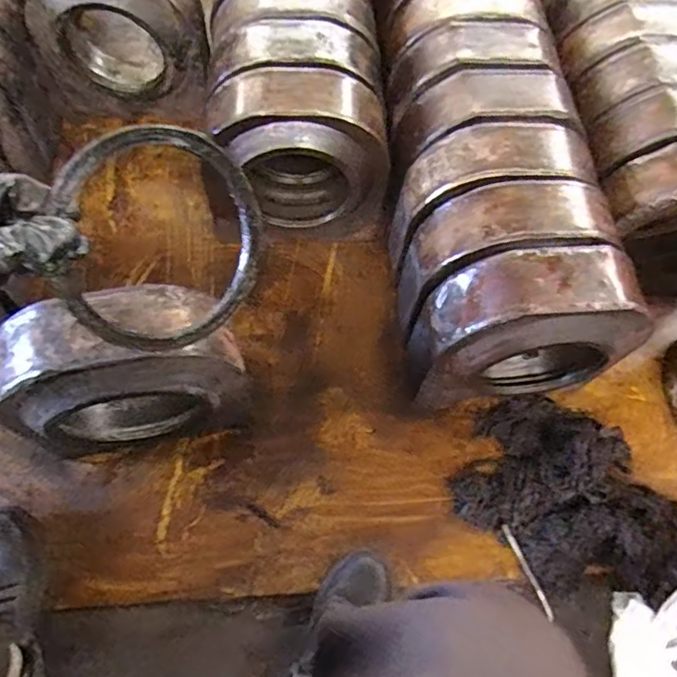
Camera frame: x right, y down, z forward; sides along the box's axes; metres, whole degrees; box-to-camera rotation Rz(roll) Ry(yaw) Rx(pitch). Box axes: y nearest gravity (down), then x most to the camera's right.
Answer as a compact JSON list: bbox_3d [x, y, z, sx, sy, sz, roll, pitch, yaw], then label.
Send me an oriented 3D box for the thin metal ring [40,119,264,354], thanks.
[{"bbox_3d":[-0.157,-0.089,0.505,0.021,0.197,0.201,17,65,44],"label":"thin metal ring"}]

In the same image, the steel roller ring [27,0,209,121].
[{"bbox_3d":[-0.395,-0.546,1.028,0.297,0.306,0.130,0,64,-3],"label":"steel roller ring"}]

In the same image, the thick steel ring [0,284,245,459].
[{"bbox_3d":[-0.263,0.063,0.741,0.257,0.314,0.112,-13,65,-9],"label":"thick steel ring"}]

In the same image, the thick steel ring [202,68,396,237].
[{"bbox_3d":[-0.065,-0.288,0.900,0.274,0.265,0.128,-2,64,-4],"label":"thick steel ring"}]

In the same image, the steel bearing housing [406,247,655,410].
[{"bbox_3d":[0.257,0.002,0.802,0.269,0.300,0.120,-5,64,-5],"label":"steel bearing housing"}]

